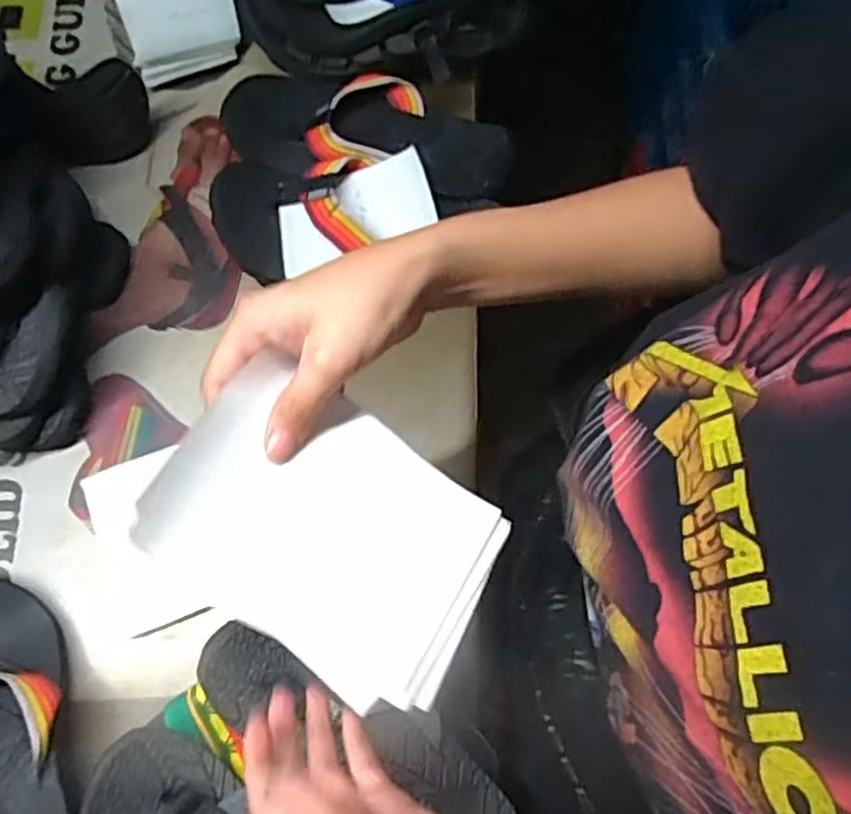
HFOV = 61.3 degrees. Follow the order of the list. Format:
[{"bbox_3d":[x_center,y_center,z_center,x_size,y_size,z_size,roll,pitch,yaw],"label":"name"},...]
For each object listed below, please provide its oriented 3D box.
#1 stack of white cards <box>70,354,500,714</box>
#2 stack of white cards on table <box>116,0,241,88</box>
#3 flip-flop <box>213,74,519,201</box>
[{"bbox_3d":[-0.053,0.060,0.341,0.179,0.015,0.121,31,77,-19],"label":"stack of white cards"},{"bbox_3d":[-0.271,-0.437,0.792,0.122,0.035,0.167,-18,74,-7],"label":"stack of white cards on table"},{"bbox_3d":[-0.057,-0.263,0.684,0.280,0.046,0.114,15,73,3],"label":"flip-flop"}]

